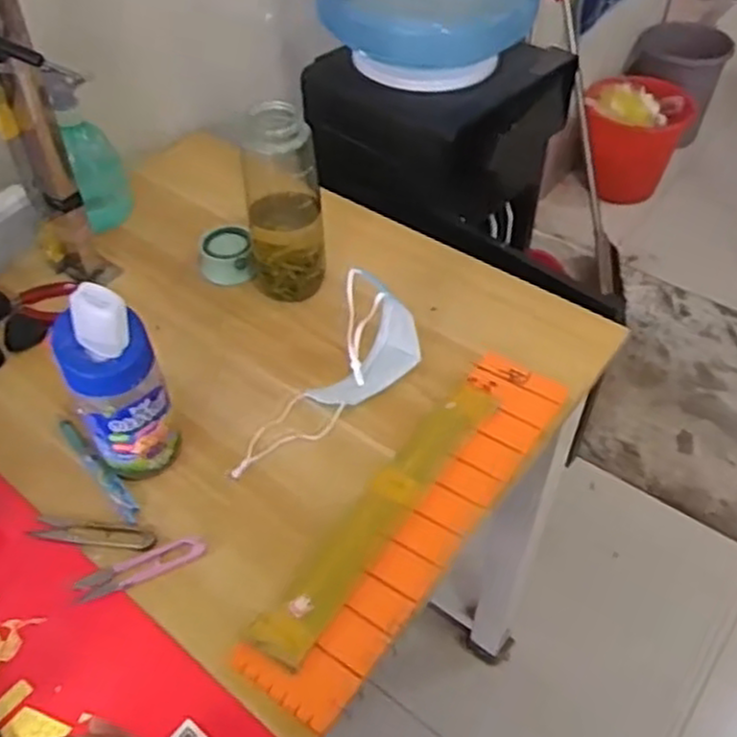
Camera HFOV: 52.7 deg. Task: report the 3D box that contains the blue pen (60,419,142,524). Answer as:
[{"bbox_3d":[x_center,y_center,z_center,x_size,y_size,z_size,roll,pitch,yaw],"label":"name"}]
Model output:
[{"bbox_3d":[-0.232,0.087,0.640,0.016,0.018,0.134,-32,54,-25],"label":"blue pen"}]

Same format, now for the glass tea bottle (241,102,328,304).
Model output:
[{"bbox_3d":[-0.082,-0.153,0.719,0.072,0.189,0.058,-9,48,-6],"label":"glass tea bottle"}]

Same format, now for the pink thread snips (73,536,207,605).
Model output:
[{"bbox_3d":[-0.174,0.153,0.572,0.097,0.005,0.025,-20,50,-15],"label":"pink thread snips"}]

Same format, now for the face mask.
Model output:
[{"bbox_3d":[-0.041,0.013,0.661,0.072,0.076,0.213,34,69,28],"label":"face mask"}]

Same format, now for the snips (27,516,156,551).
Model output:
[{"bbox_3d":[-0.219,0.132,0.594,0.103,0.009,0.019,5,48,7],"label":"snips"}]

